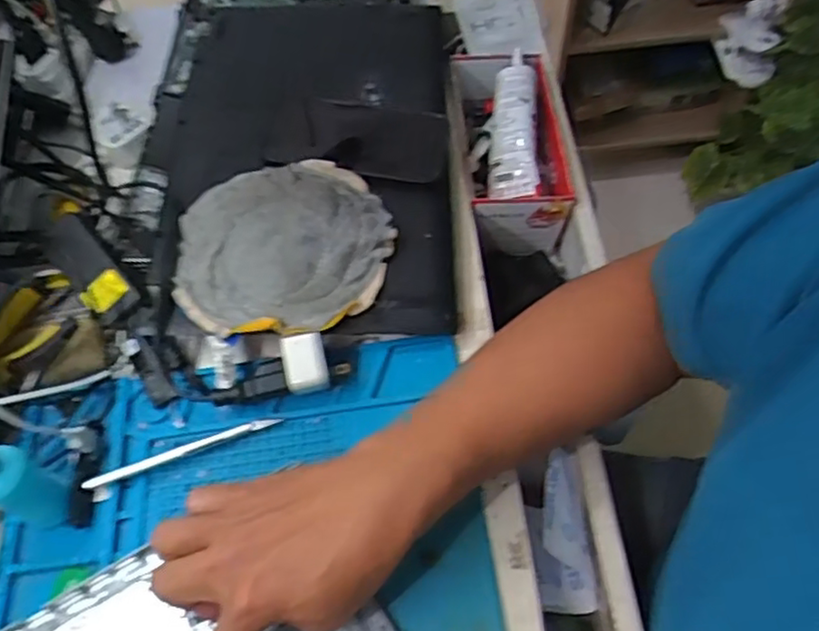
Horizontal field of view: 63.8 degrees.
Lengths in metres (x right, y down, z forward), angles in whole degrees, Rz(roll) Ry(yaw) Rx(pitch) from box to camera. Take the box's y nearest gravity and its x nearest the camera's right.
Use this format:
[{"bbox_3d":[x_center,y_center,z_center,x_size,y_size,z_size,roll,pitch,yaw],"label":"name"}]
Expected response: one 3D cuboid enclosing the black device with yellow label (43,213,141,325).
[{"bbox_3d":[-0.242,-0.037,0.493,0.036,0.022,0.090,-37,83,-14],"label":"black device with yellow label"}]

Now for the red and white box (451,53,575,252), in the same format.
[{"bbox_3d":[0.095,-0.158,0.629,0.089,0.094,0.179,-5,60,1],"label":"red and white box"}]

